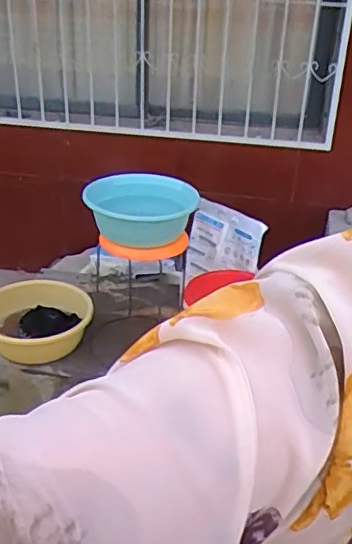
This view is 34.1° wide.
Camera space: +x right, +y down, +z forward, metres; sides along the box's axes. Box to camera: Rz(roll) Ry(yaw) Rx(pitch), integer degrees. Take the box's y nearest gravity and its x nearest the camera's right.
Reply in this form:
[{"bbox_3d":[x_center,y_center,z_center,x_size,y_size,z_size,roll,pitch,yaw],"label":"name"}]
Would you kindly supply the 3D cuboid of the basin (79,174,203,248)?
[{"bbox_3d":[-0.109,-0.198,1.790,0.322,0.127,0.304,2,28,-1],"label":"basin"}]

